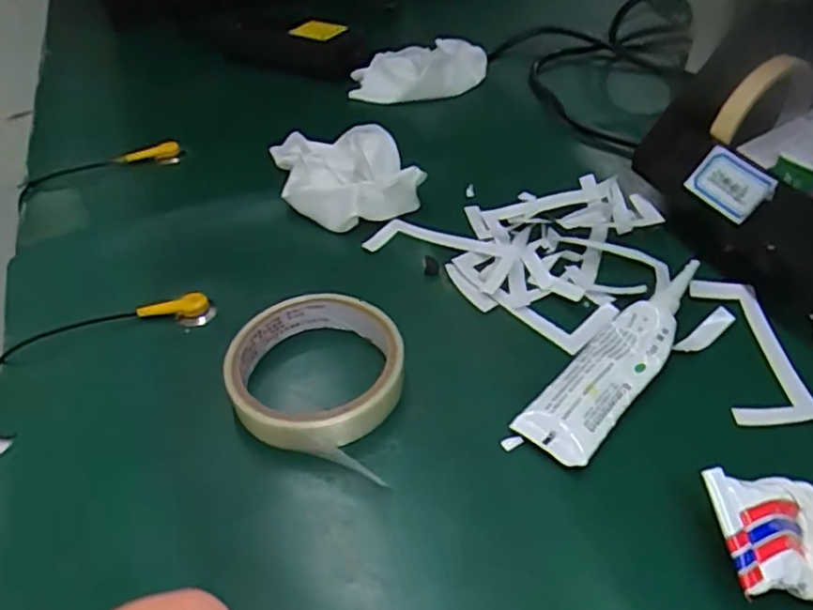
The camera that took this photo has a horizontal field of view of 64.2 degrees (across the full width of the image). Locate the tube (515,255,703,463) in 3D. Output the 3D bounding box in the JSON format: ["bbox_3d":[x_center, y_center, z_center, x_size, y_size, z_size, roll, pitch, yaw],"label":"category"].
[{"bbox_3d":[0.115,0.027,0.347,0.039,0.015,0.146,30,53,31],"label":"tube"}]

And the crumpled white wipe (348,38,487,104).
[{"bbox_3d":[0.012,-0.230,0.607,0.124,0.034,0.108,-1,44,5],"label":"crumpled white wipe"}]

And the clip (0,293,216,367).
[{"bbox_3d":[-0.177,0.016,0.382,0.123,0.018,0.017,-15,44,-10],"label":"clip"}]

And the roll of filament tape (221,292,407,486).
[{"bbox_3d":[-0.046,0.034,0.344,0.088,0.026,0.093,-3,43,3],"label":"roll of filament tape"}]

